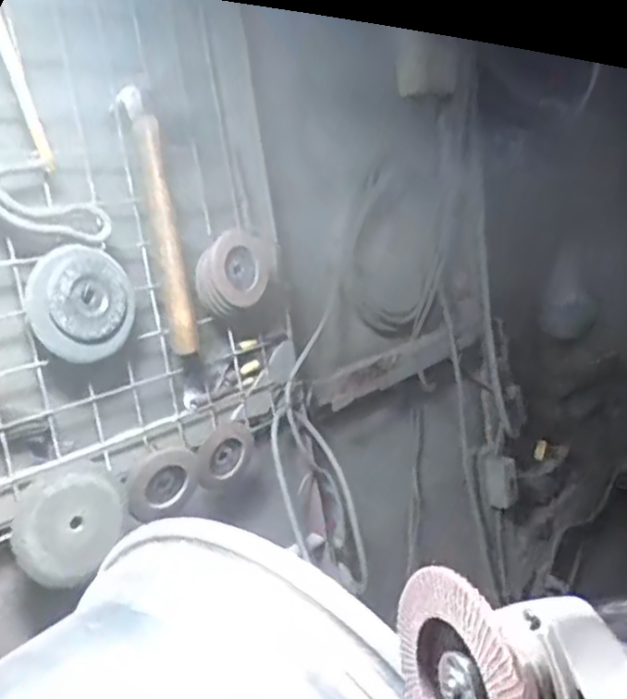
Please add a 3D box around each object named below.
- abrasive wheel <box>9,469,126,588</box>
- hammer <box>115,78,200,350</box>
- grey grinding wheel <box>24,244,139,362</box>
[{"bbox_3d":[-0.254,0.186,0.743,0.119,0.111,0.023,-17,14,-38],"label":"abrasive wheel"},{"bbox_3d":[-0.179,-0.141,0.818,0.045,0.289,0.039,-10,11,-11],"label":"hammer"},{"bbox_3d":[-0.241,-0.047,0.750,0.117,0.115,0.023,24,-17,-36],"label":"grey grinding wheel"}]

